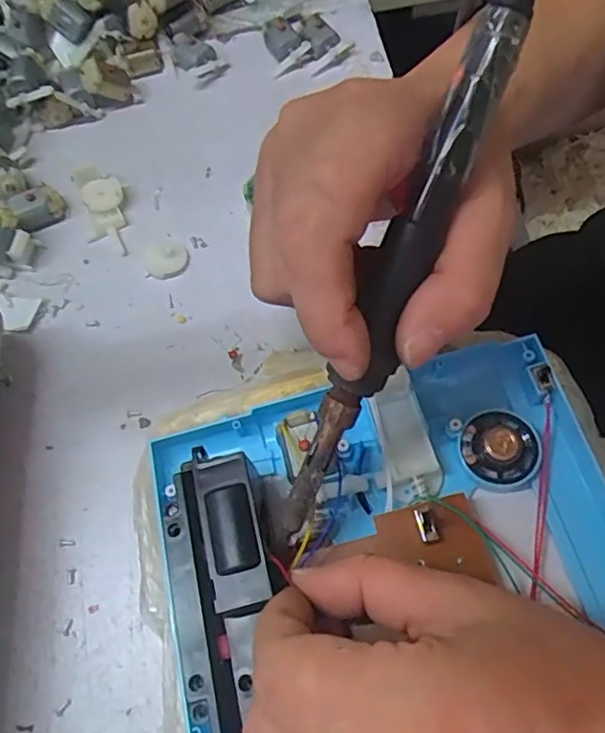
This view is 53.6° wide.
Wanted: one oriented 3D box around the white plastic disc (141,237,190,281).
[{"bbox_3d":[-0.076,-0.060,0.327,0.023,0.005,0.027,-42,69,-15],"label":"white plastic disc"}]

